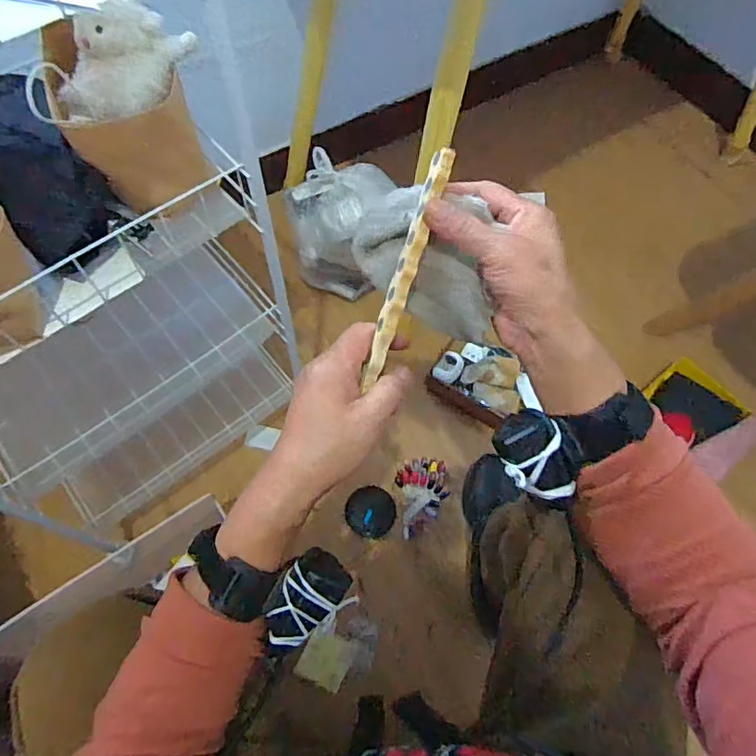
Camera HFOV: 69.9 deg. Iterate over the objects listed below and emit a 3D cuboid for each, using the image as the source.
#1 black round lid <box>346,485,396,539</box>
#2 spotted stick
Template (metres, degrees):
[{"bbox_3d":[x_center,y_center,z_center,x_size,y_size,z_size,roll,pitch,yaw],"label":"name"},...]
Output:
[{"bbox_3d":[-0.011,0.220,0.890,0.079,0.011,0.080,0,63,-1],"label":"black round lid"},{"bbox_3d":[0.019,-0.074,0.361,0.015,0.011,0.160,19,94,8],"label":"spotted stick"}]

